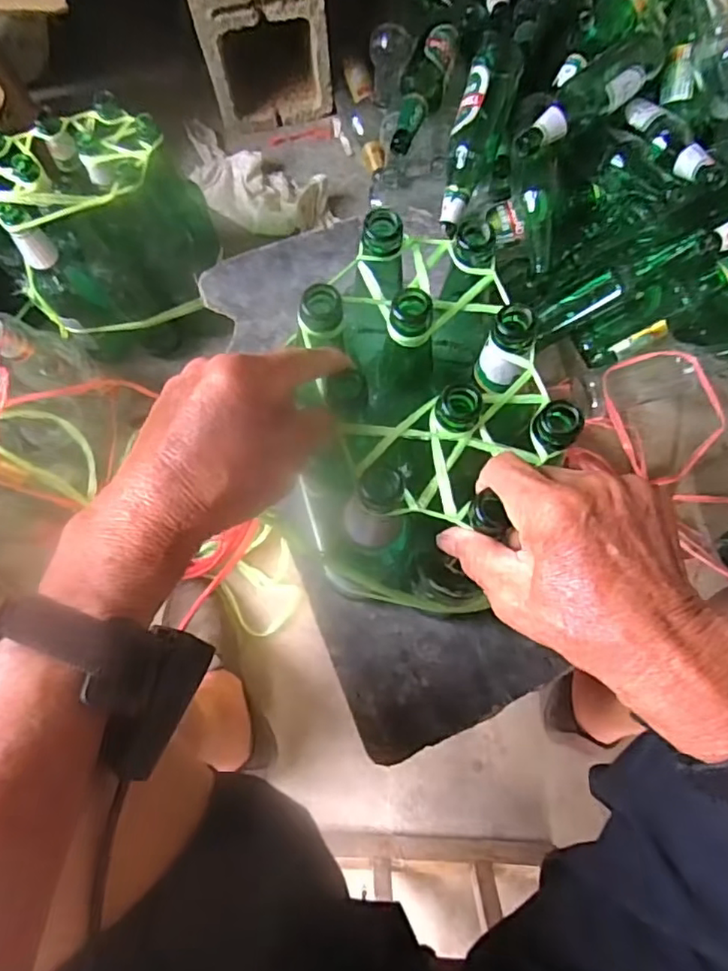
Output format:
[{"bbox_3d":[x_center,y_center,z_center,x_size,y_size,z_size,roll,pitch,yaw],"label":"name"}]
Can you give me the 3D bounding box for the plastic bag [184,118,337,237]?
[{"bbox_3d":[-0.194,-0.493,0.959,0.323,0.059,0.127,36,77,9],"label":"plastic bag"}]

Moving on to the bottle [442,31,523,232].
[{"bbox_3d":[0.157,-0.496,0.822,0.073,0.064,0.279,17,91,5],"label":"bottle"}]

